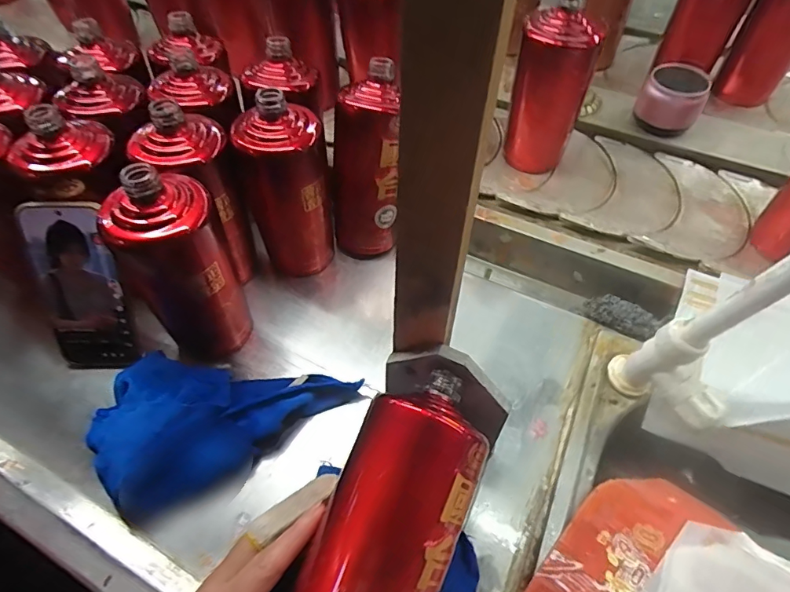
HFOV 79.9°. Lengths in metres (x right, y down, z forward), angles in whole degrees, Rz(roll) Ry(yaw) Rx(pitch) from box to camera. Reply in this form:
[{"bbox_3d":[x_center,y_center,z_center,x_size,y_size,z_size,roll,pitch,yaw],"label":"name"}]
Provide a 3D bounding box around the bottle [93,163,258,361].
[{"bbox_3d":[-0.180,-0.019,0.411,0.084,0.192,0.070,-33,60,-20],"label":"bottle"}]

